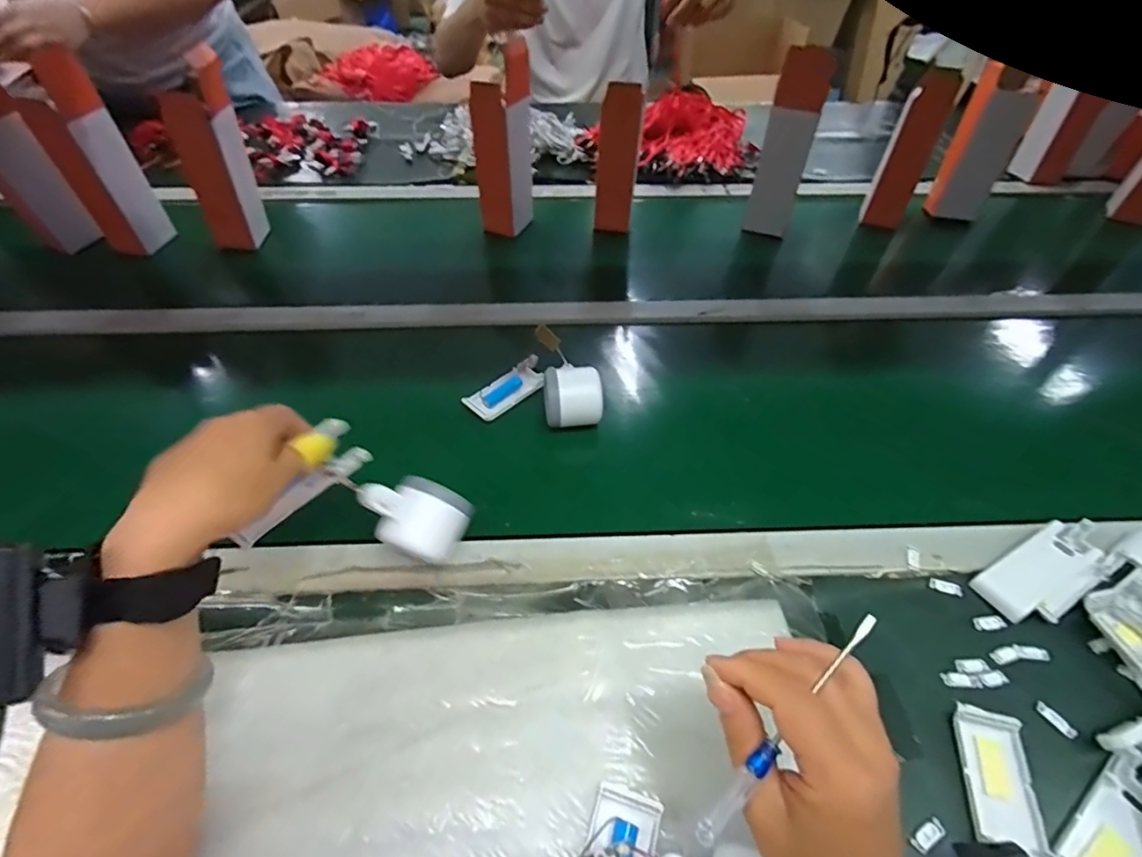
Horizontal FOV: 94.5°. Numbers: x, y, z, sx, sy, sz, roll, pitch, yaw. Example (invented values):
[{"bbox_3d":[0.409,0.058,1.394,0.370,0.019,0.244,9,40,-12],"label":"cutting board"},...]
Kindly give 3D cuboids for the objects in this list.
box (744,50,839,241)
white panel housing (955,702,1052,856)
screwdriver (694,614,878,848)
[{"bbox_3d":[0.302,-0.392,0.739,0.060,0.232,0.036,22,55,16],"label":"box"},{"bbox_3d":[0.276,0.238,0.339,0.043,0.009,0.105,12,49,9],"label":"white panel housing"},{"bbox_3d":[0.101,0.139,0.246,0.009,0.007,0.129,38,83,28],"label":"screwdriver"}]

